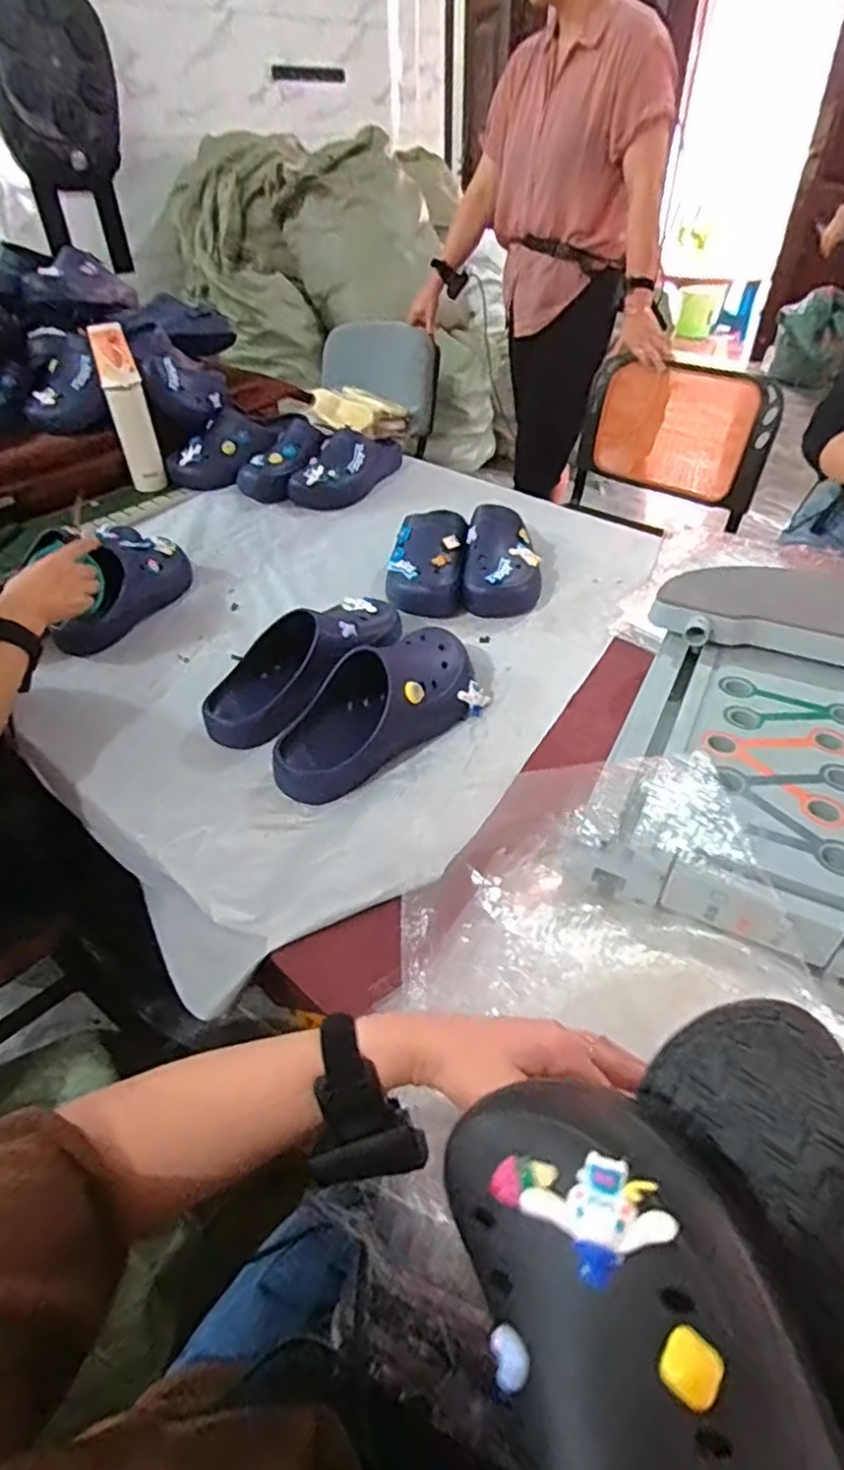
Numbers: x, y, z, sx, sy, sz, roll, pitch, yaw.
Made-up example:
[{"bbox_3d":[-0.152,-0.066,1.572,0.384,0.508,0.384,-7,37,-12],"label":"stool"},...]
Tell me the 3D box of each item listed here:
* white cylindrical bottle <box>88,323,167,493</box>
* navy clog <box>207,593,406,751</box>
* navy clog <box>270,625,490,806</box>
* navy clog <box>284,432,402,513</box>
[{"bbox_3d":[-0.547,-0.603,1.249,0.066,0.275,0.069,-16,44,-16],"label":"white cylindrical bottle"},{"bbox_3d":[-0.138,-0.093,0.831,0.143,0.091,0.293,31,51,31],"label":"navy clog"},{"bbox_3d":[-0.047,-0.039,0.769,0.290,0.098,0.111,-33,51,-31],"label":"navy clog"},{"bbox_3d":[-0.140,-0.547,1.331,0.113,0.087,0.283,18,45,20],"label":"navy clog"}]

